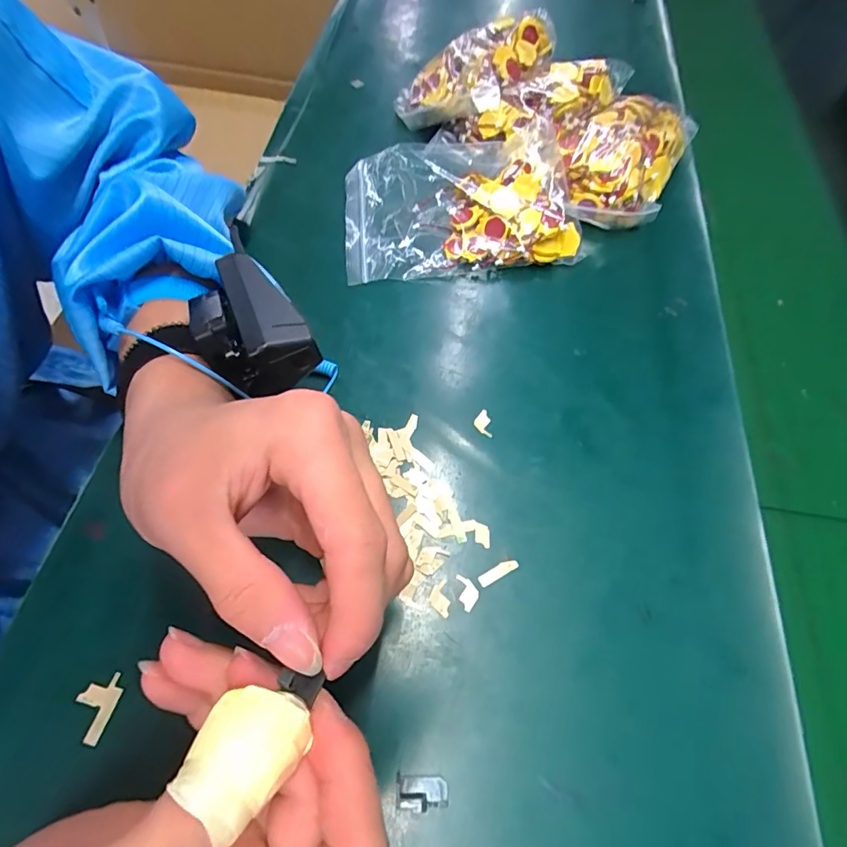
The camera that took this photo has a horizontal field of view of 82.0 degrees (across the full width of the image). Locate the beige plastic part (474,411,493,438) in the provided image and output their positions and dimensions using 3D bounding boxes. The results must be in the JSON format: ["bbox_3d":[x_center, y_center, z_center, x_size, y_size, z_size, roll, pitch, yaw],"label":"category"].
[{"bbox_3d":[0.035,-0.001,0.287,0.010,0.004,0.017,-6,62,-4],"label":"beige plastic part"}]

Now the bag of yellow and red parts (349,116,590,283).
[{"bbox_3d":[0.024,-0.162,0.358,0.167,0.038,0.112,-8,62,-5],"label":"bag of yellow and red parts"}]

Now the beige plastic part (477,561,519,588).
[{"bbox_3d":[0.038,0.075,0.247,0.022,0.004,0.006,-25,65,-14],"label":"beige plastic part"}]

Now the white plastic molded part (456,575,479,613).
[{"bbox_3d":[0.022,0.084,0.242,0.010,0.004,0.017,-3,61,-3],"label":"white plastic molded part"}]

